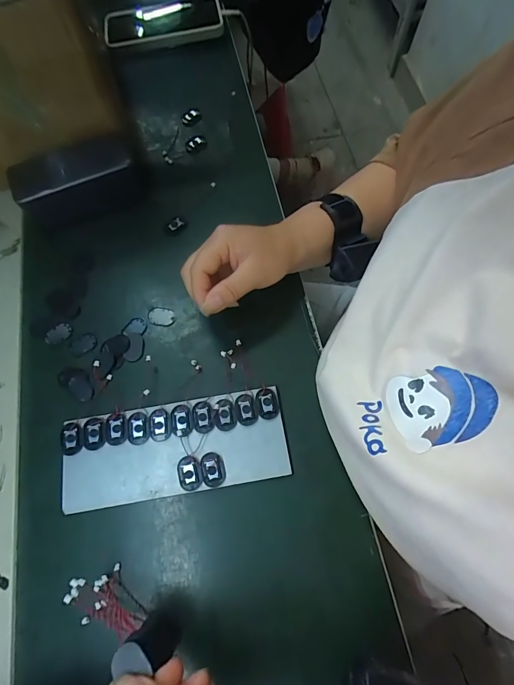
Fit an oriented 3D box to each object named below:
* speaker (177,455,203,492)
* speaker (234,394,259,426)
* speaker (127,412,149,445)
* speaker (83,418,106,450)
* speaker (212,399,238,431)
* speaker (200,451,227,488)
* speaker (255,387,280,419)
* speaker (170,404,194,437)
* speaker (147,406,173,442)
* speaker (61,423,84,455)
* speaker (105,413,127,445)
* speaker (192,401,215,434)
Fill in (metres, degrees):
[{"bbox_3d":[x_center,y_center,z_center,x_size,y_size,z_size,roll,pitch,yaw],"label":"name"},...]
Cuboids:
[{"bbox_3d":[-0.058,0.113,0.307,0.021,0.004,0.028,-12,70,-3],"label":"speaker"},{"bbox_3d":[-0.010,0.061,0.325,0.019,0.004,0.028,-14,70,-3],"label":"speaker"},{"bbox_3d":[-0.108,0.078,0.322,0.019,0.004,0.028,-10,70,-2],"label":"speaker"},{"bbox_3d":[-0.148,0.082,0.321,0.021,0.004,0.028,-10,70,-2],"label":"speaker"},{"bbox_3d":[-0.029,0.066,0.323,0.020,0.004,0.029,-13,70,-3],"label":"speaker"},{"bbox_3d":[-0.038,0.110,0.309,0.020,0.004,0.028,-13,70,-3],"label":"speaker"},{"bbox_3d":[0.010,0.056,0.327,0.021,0.004,0.028,-13,70,-3],"label":"speaker"},{"bbox_3d":[-0.069,0.070,0.322,0.020,0.004,0.028,-11,70,-2],"label":"speaker"},{"bbox_3d":[-0.089,0.074,0.322,0.021,0.004,0.032,-15,70,-4],"label":"speaker"},{"bbox_3d":[-0.168,0.087,0.320,0.020,0.004,0.028,-14,70,-3],"label":"speaker"},{"bbox_3d":[-0.128,0.078,0.322,0.019,0.004,0.028,-6,70,0],"label":"speaker"},{"bbox_3d":[-0.049,0.067,0.323,0.019,0.004,0.028,-11,70,-2],"label":"speaker"}]

